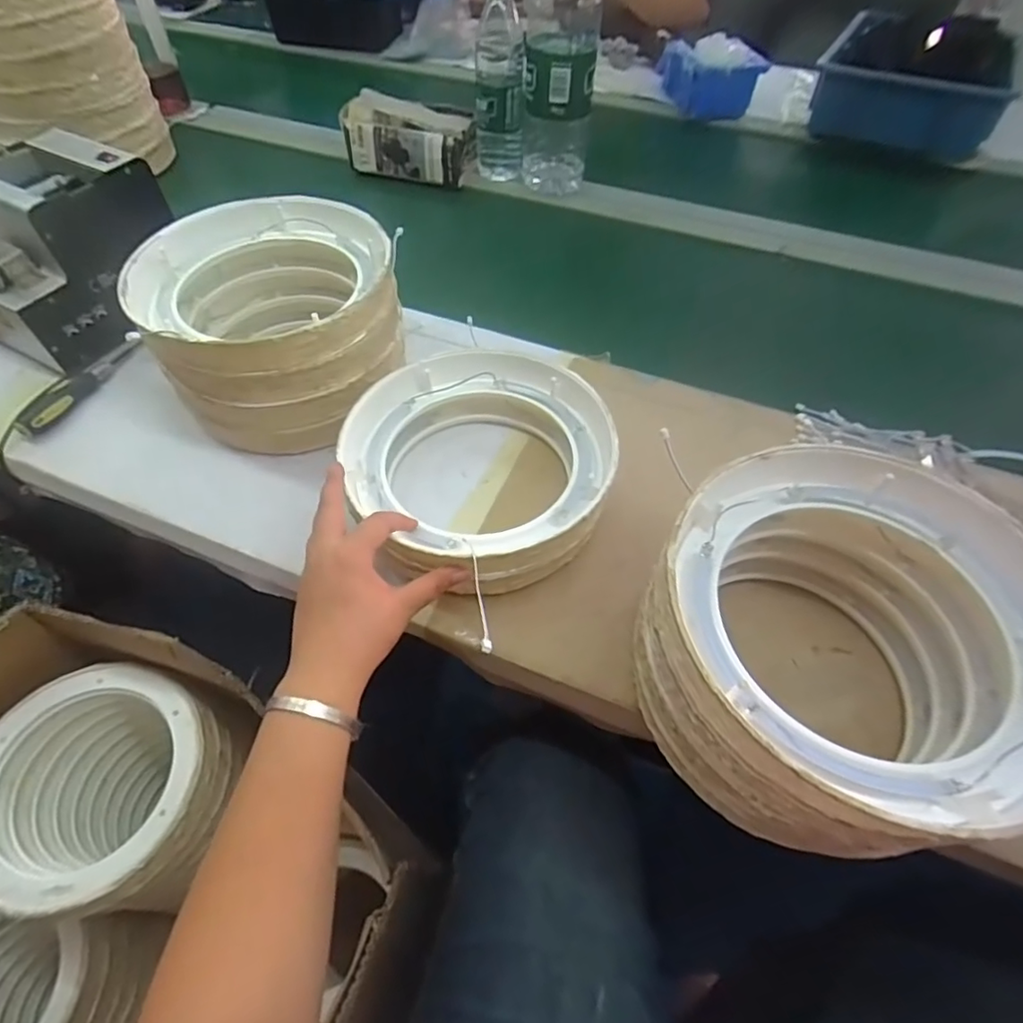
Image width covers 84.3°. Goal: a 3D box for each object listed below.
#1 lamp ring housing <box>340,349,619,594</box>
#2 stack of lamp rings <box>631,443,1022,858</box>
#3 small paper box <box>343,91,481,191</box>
[{"bbox_3d":[-0.023,-0.043,0.462,0.198,0.059,0.208,0,54,-1],"label":"lamp ring housing"},{"bbox_3d":[0.188,0.081,0.342,0.210,0.126,0.212,-1,54,-2],"label":"stack of lamp rings"},{"bbox_3d":[-0.138,-0.517,0.790,0.182,0.077,0.080,12,55,8],"label":"small paper box"}]

